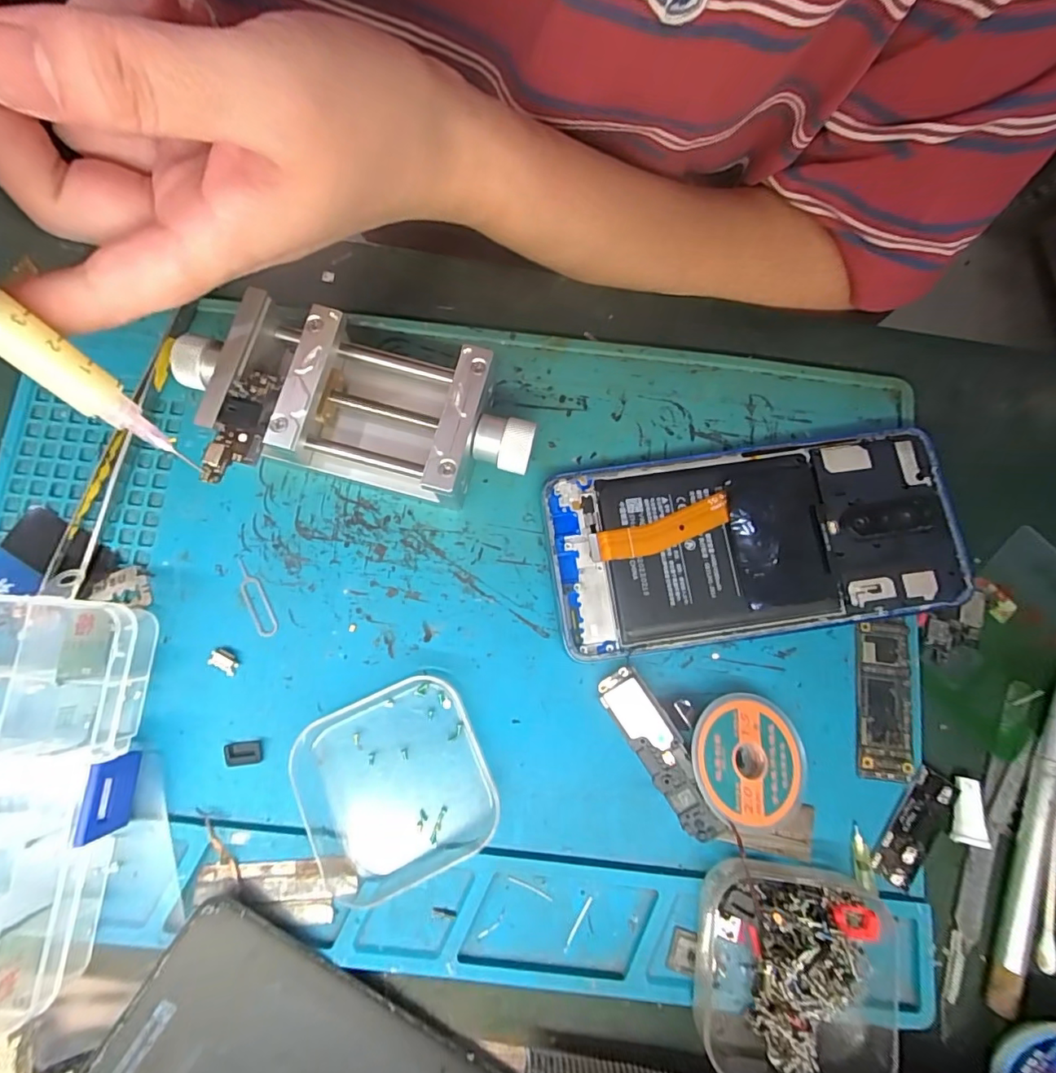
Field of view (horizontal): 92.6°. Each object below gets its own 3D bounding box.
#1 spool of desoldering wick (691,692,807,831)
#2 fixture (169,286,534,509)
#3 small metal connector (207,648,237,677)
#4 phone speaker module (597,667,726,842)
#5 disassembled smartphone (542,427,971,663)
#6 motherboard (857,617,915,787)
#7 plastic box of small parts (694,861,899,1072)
[{"bbox_3d":[0.080,0.080,0.183,0.040,0.016,0.042,0,79,-1],"label":"spool of desoldering wick"},{"bbox_3d":[-0.066,-0.051,0.199,0.133,0.034,0.054,14,79,1],"label":"fixture"},{"bbox_3d":[-0.117,0.048,0.193,0.011,0.004,0.007,30,80,5],"label":"small metal connector"},{"bbox_3d":[0.051,0.081,0.188,0.017,0.007,0.066,-32,81,-7],"label":"phone speaker module"},{"bbox_3d":[0.088,0.001,0.203,0.158,0.012,0.074,-9,79,-3],"label":"disassembled smartphone"},{"bbox_3d":[0.137,0.061,0.193,0.020,0.005,0.059,9,79,0],"label":"motherboard"},{"bbox_3d":[0.090,0.148,0.167,0.062,0.021,0.063,7,79,0],"label":"plastic box of small parts"}]

